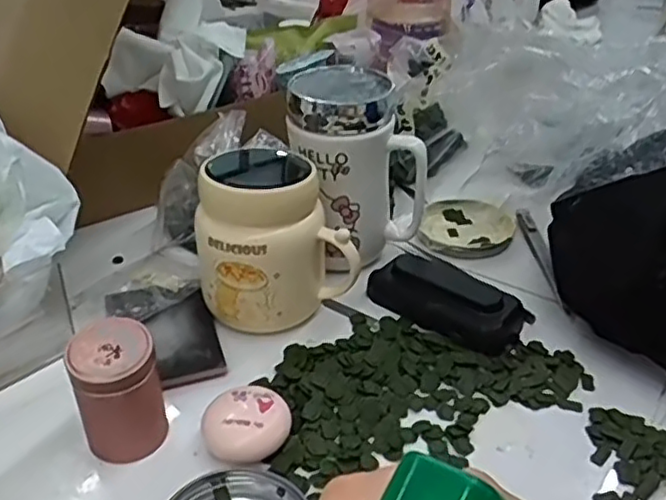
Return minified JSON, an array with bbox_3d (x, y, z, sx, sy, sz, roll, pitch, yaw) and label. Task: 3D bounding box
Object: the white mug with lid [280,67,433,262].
[{"bbox_3d":[0.014,-0.055,0.499,0.081,0.143,0.074,-19,39,-25],"label":"white mug with lid"}]

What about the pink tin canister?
[{"bbox_3d":[-0.116,0.076,0.370,0.044,0.070,0.036,-11,36,-16],"label":"pink tin canister"}]

